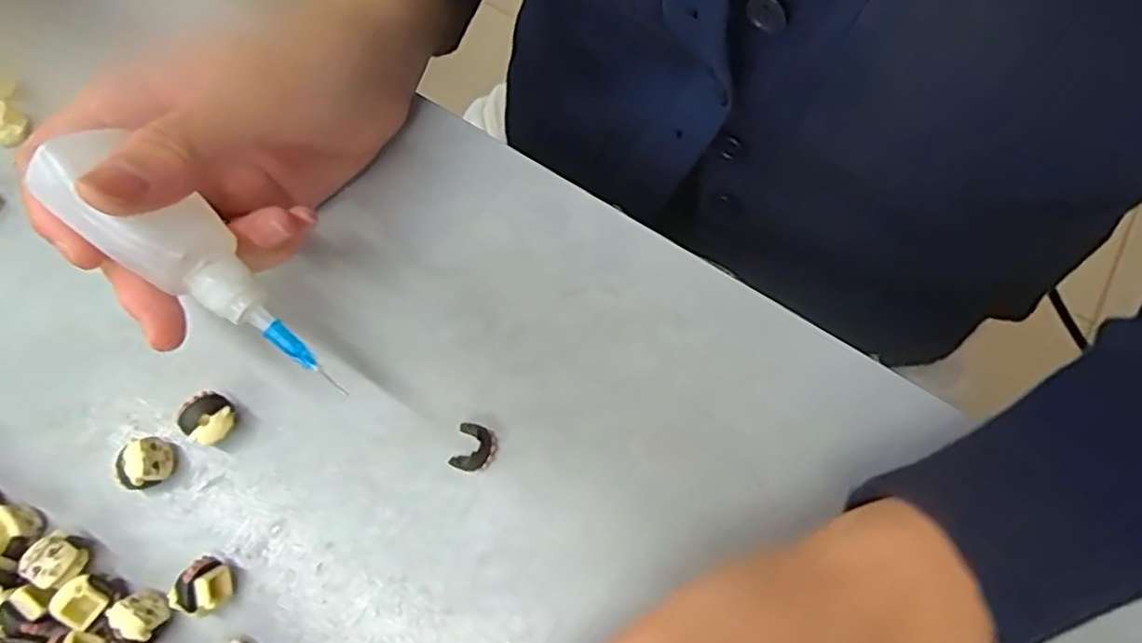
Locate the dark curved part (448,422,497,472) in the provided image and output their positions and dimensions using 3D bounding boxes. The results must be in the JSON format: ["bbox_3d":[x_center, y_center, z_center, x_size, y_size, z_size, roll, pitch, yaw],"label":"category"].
[{"bbox_3d":[-0.033,0.043,0.243,0.014,0.004,0.016,13,71,3],"label":"dark curved part"}]

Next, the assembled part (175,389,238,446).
[{"bbox_3d":[-0.120,0.034,0.239,0.016,0.016,0.016,1,71,-2],"label":"assembled part"}]

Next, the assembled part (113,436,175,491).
[{"bbox_3d":[-0.140,0.047,0.234,0.016,0.015,0.017,1,71,-2],"label":"assembled part"}]

